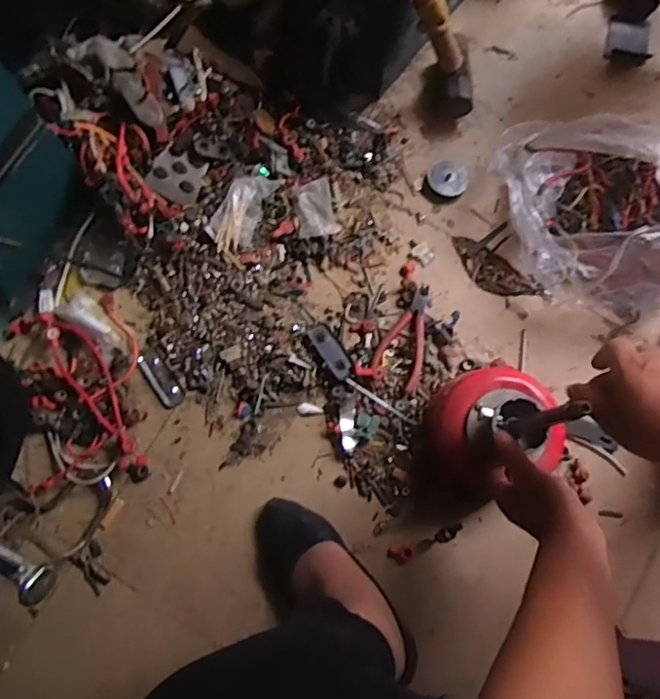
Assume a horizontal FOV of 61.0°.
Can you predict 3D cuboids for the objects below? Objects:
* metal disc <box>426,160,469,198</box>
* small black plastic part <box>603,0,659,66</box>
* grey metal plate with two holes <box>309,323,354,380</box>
[{"bbox_3d":[0.165,-0.239,0.782,0.057,0.004,0.049,20,91,-8],"label":"metal disc"},{"bbox_3d":[0.451,-0.482,0.841,0.068,0.030,0.127,8,78,1],"label":"small black plastic part"},{"bbox_3d":[0.001,0.001,0.725,0.029,0.013,0.082,-34,80,-7],"label":"grey metal plate with two holes"}]

